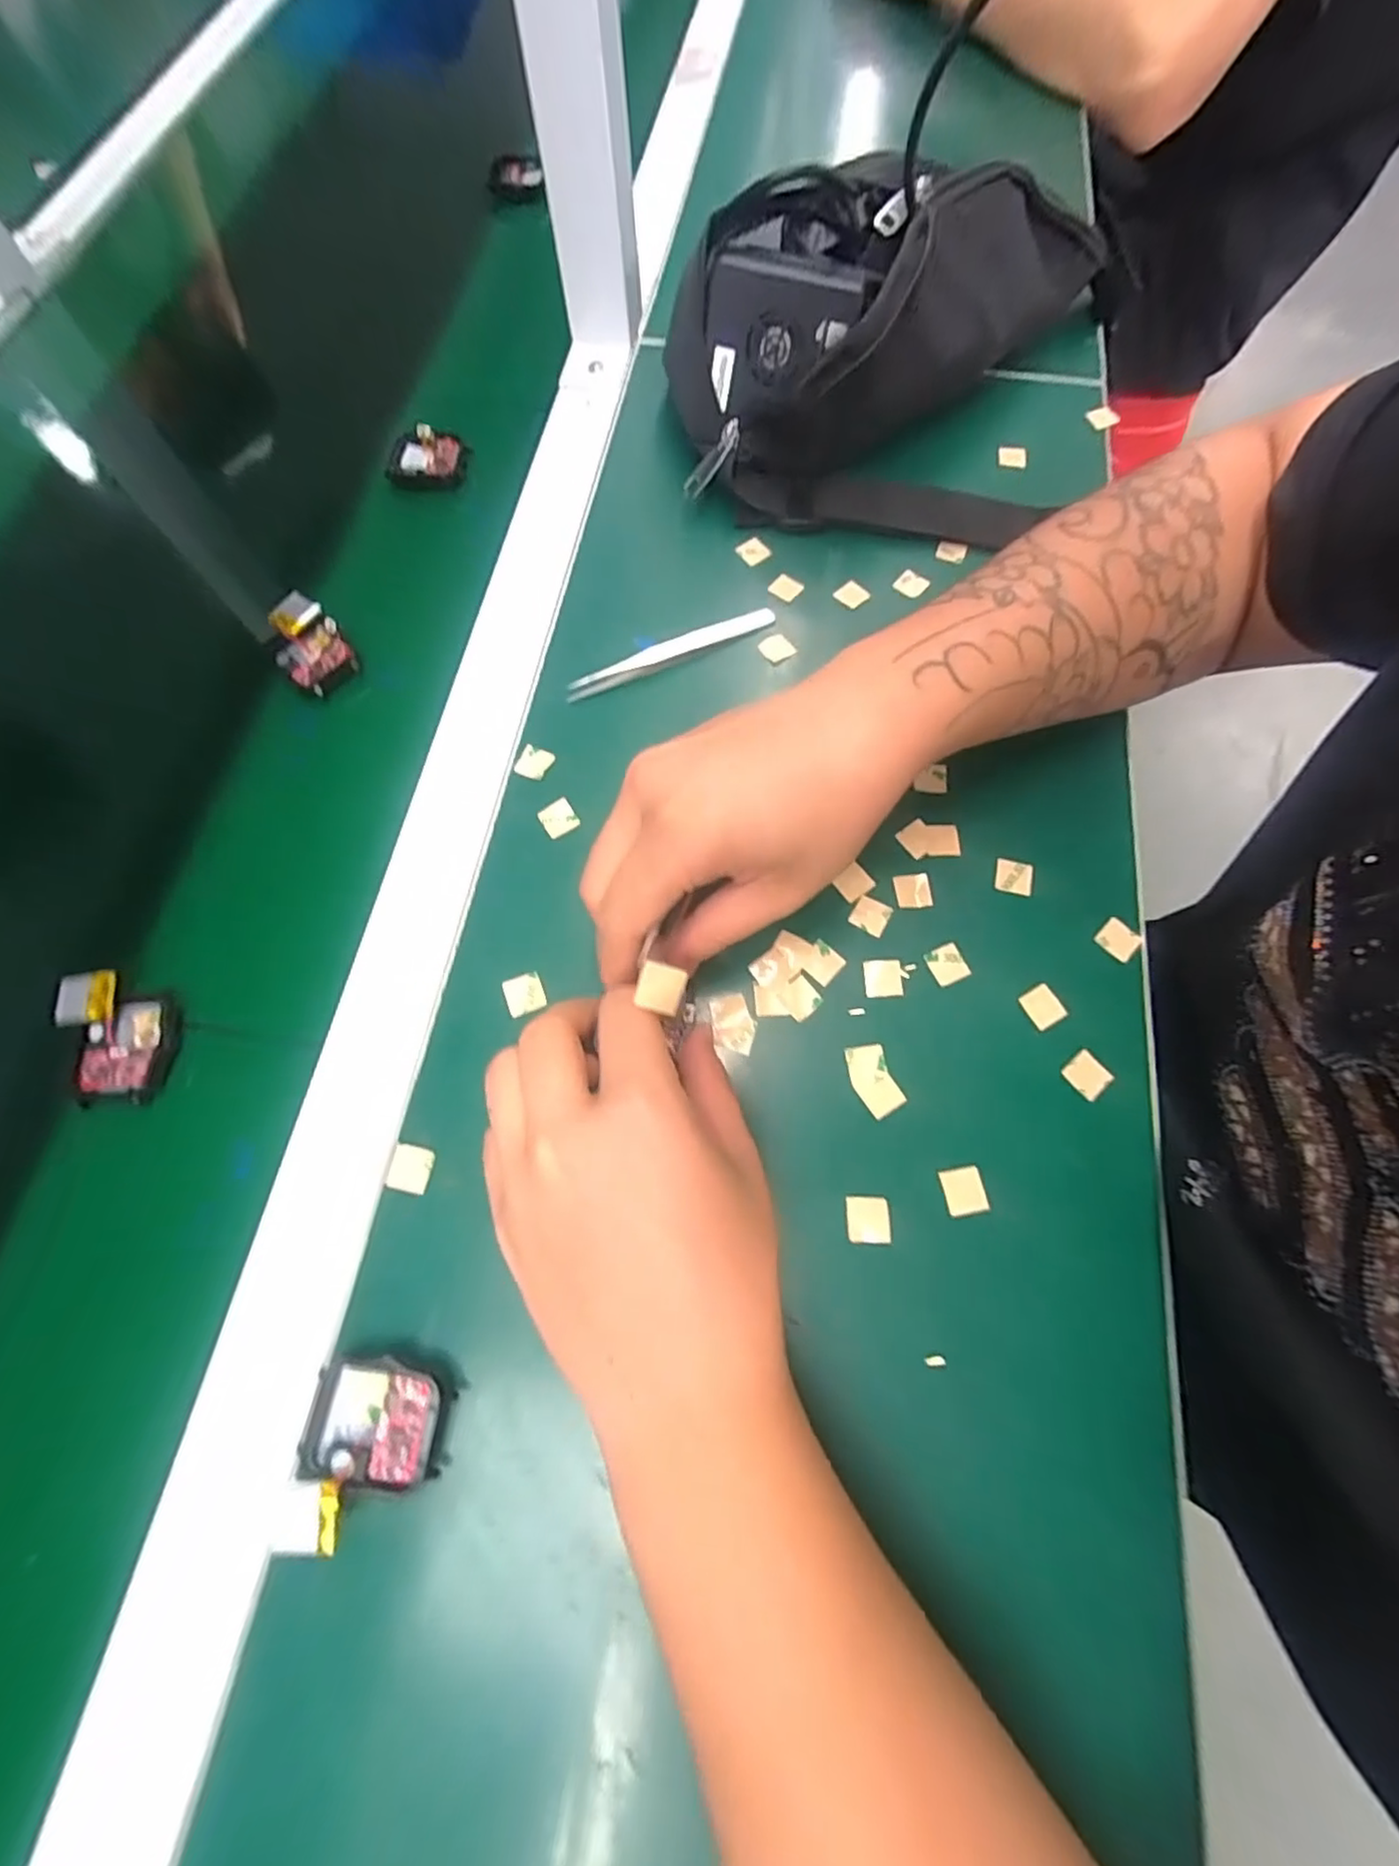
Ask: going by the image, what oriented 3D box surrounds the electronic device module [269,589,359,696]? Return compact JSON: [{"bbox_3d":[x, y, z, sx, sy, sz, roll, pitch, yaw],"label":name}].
[{"bbox_3d":[-0.203,-0.150,0.339,0.033,0.015,0.054,-37,73,-11],"label":"electronic device module"}]

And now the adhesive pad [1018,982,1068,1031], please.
[{"bbox_3d":[0.145,0.031,0.277,0.014,0.004,0.016,-31,74,-5],"label":"adhesive pad"}]

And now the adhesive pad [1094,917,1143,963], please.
[{"bbox_3d":[0.184,0.002,0.286,0.016,0.004,0.015,42,76,15],"label":"adhesive pad"}]

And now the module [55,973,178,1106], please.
[{"bbox_3d":[-0.242,0.043,0.270,0.046,0.014,0.052,-2,70,1],"label":"module"}]

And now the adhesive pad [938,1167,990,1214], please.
[{"bbox_3d":[0.102,0.099,0.251,0.015,0.004,0.016,-9,70,-2],"label":"adhesive pad"}]

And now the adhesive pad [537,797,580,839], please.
[{"bbox_3d":[-0.066,-0.055,0.306,0.016,0.004,0.017,-34,72,-10],"label":"adhesive pad"}]

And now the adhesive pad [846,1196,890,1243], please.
[{"bbox_3d":[0.064,0.108,0.247,0.015,0.004,0.016,0,70,2],"label":"adhesive pad"}]

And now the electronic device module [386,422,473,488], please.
[{"bbox_3d":[-0.161,-0.286,0.392,0.045,0.008,0.043,1,70,2],"label":"electronic device module"}]

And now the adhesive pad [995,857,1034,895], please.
[{"bbox_3d":[0.143,-0.026,0.298,0.015,0.004,0.015,11,77,9],"label":"adhesive pad"}]

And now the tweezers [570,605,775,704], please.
[{"bbox_3d":[-0.012,-0.144,0.336,0.116,0.013,0.013,-28,72,-8],"label":"tweezers"}]

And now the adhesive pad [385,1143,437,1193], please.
[{"bbox_3d":[-0.112,0.091,0.253,0.016,0.004,0.017,9,70,5],"label":"adhesive pad"}]

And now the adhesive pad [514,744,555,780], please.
[{"bbox_3d":[-0.080,-0.083,0.316,0.016,0.004,0.016,20,72,9],"label":"adhesive pad"}]

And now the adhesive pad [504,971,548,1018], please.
[{"bbox_3d":[-0.074,0.026,0.278,0.016,0.004,0.017,-19,71,-5],"label":"adhesive pad"}]

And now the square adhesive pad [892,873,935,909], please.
[{"bbox_3d":[0.096,-0.019,0.294,0.015,0.004,0.016,-6,70,-1],"label":"square adhesive pad"}]

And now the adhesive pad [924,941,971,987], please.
[{"bbox_3d":[0.107,0.013,0.283,0.015,0.004,0.016,-27,71,-8],"label":"adhesive pad"}]

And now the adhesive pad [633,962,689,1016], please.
[{"bbox_3d":[-0.011,0.018,0.215,0.015,0.004,0.014,24,77,-17],"label":"adhesive pad"}]

